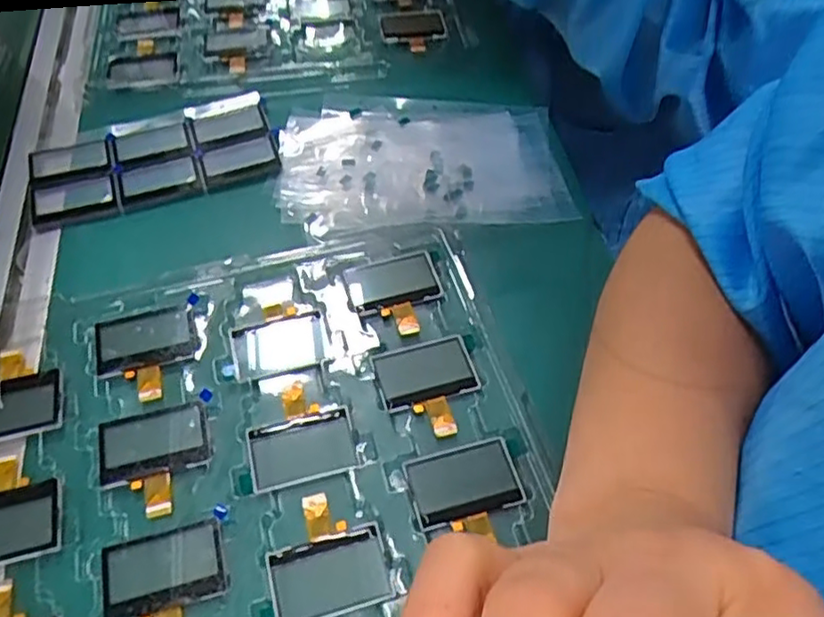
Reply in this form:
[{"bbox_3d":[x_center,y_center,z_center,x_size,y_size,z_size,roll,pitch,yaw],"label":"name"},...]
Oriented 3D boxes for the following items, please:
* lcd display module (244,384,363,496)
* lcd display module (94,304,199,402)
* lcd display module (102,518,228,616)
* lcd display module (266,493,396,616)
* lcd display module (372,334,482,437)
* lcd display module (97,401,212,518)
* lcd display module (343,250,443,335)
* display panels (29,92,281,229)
[{"bbox_3d":[-0.051,0.054,0.296,0.045,0.004,0.046,-12,57,-9],"label":"lcd display module"},{"bbox_3d":[-0.127,0.020,0.320,0.047,0.004,0.049,-14,57,-10],"label":"lcd display module"},{"bbox_3d":[-0.096,0.110,0.258,0.047,0.004,0.047,-12,57,-9],"label":"lcd display module"},{"bbox_3d":[-0.035,0.099,0.268,0.045,0.004,0.047,-13,57,-10],"label":"lcd display module"},{"bbox_3d":[0.009,0.036,0.312,0.045,0.004,0.048,-14,57,-11],"label":"lcd display module"},{"bbox_3d":[-0.112,0.065,0.290,0.046,0.004,0.049,-13,57,-10],"label":"lcd display module"},{"bbox_3d":[-0.008,-0.007,0.342,0.046,0.005,0.047,-11,57,-8],"label":"lcd display module"},{"bbox_3d":[-0.157,-0.094,0.408,0.141,0.009,0.074,-17,58,-12],"label":"display panels"}]

